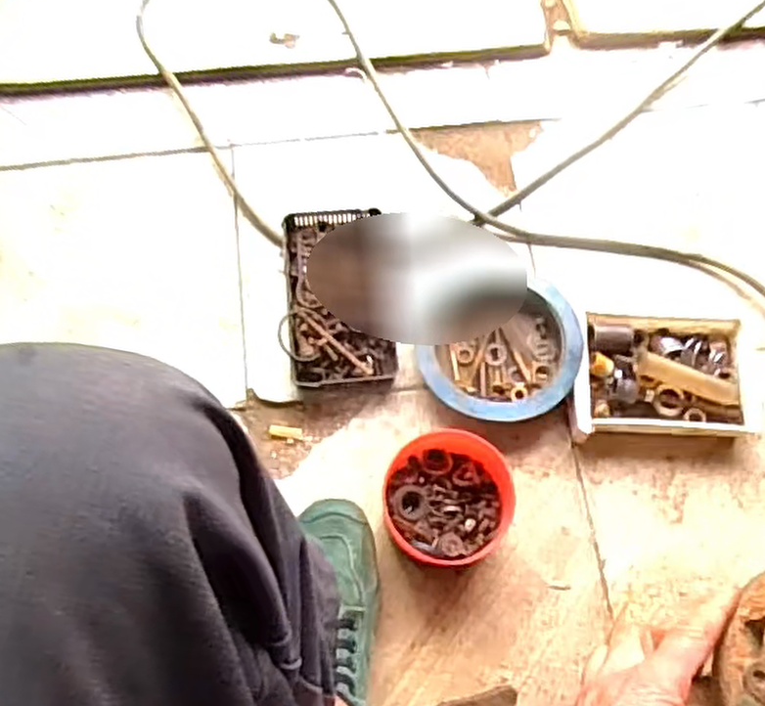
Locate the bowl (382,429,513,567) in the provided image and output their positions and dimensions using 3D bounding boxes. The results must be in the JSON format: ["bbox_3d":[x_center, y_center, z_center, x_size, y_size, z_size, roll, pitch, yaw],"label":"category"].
[{"bbox_3d":[0.055,0.125,0.649,0.106,0.049,0.115,1,68,-3],"label":"bowl"}]

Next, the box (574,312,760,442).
[{"bbox_3d":[0.260,0.021,0.705,0.165,0.039,0.114,0,68,-3],"label":"box"}]

